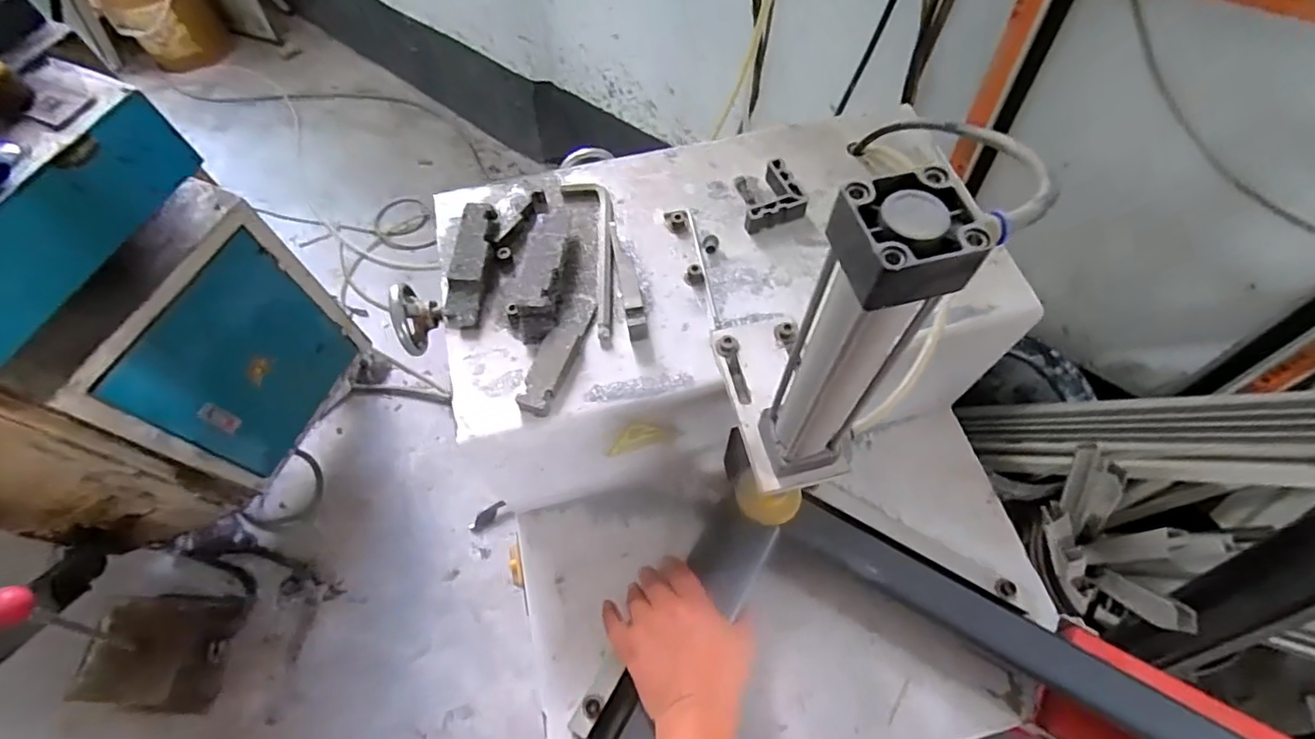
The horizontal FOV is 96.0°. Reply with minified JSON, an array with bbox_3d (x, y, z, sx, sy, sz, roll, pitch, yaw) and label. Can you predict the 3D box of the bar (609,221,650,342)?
[{"bbox_3d":[-0.025,-0.076,0.507,0.015,0.023,0.107,-10,63,-6],"label":"bar"}]

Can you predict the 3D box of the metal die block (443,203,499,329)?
[{"bbox_3d":[-0.160,-0.091,0.509,0.029,0.024,0.111,6,76,3],"label":"metal die block"}]

